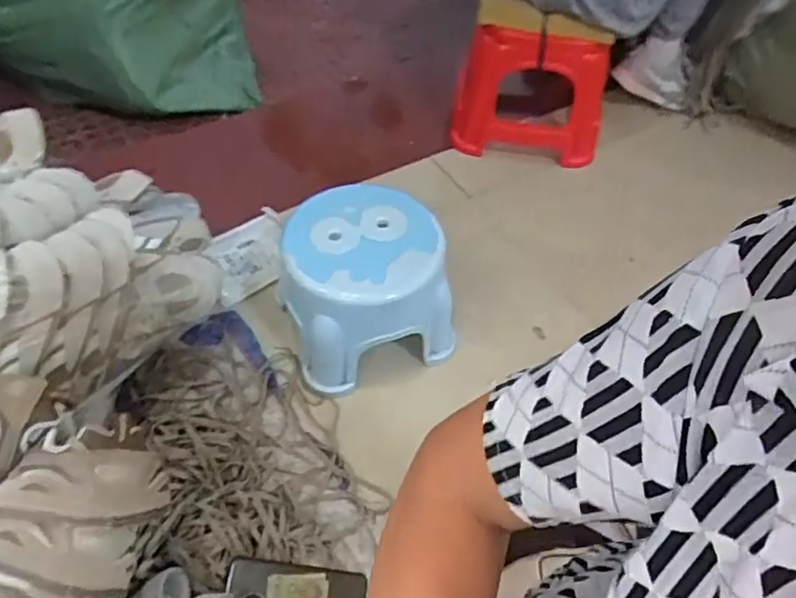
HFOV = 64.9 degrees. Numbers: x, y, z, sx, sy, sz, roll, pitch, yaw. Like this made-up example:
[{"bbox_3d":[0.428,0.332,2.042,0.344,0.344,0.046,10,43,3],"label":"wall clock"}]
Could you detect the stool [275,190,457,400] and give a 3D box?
[{"bbox_3d":[-0.056,-0.023,0.976,0.237,0.201,0.230,-17,53,-16],"label":"stool"}]

